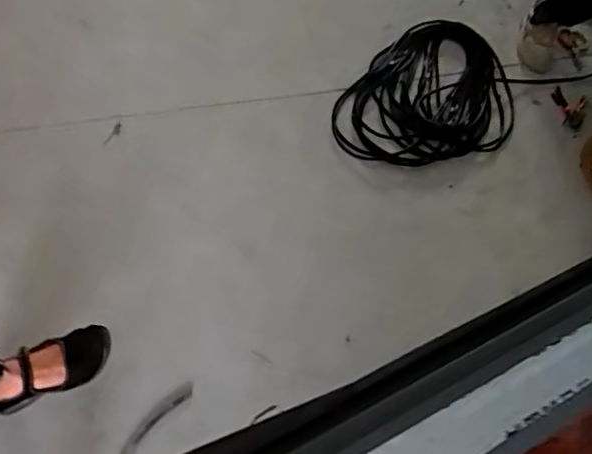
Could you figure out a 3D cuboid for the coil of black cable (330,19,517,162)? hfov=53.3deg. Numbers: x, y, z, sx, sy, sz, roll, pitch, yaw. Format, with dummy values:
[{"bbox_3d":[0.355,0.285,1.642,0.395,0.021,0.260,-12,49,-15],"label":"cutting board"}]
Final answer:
[{"bbox_3d":[0.396,-0.363,1.652,0.412,0.061,0.650,32,56,10],"label":"coil of black cable"}]

